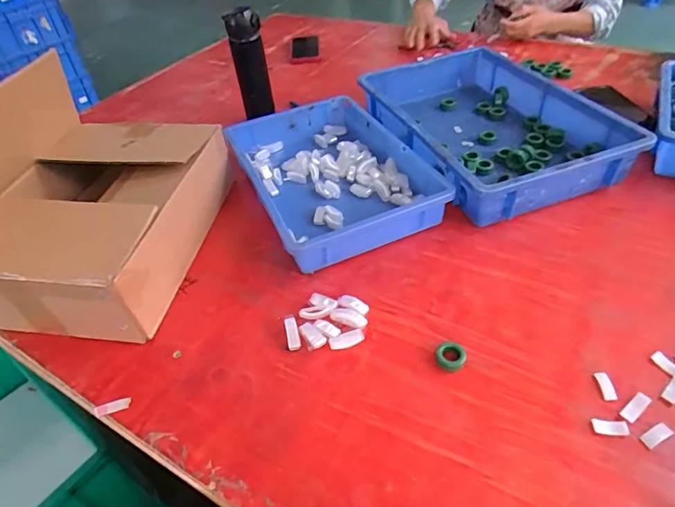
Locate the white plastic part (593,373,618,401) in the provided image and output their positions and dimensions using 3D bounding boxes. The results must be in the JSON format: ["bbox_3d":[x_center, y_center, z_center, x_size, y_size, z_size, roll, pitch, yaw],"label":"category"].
[{"bbox_3d":[0.269,0.133,0.449,0.014,0.004,0.031,-1,43,6],"label":"white plastic part"}]

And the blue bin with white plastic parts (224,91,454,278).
[{"bbox_3d":[-0.015,-0.133,0.720,0.246,0.063,0.364,-21,45,-15],"label":"blue bin with white plastic parts"}]

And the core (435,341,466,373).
[{"bbox_3d":[0.121,0.112,0.483,0.031,0.016,0.031,7,45,14],"label":"core"}]

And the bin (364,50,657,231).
[{"bbox_3d":[0.249,-0.227,0.782,0.312,0.080,0.440,-16,44,-9],"label":"bin"}]

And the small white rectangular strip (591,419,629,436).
[{"bbox_3d":[0.254,0.163,0.419,0.030,0.005,0.014,2,44,9],"label":"small white rectangular strip"}]

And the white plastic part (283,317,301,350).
[{"bbox_3d":[-0.053,0.092,0.520,0.014,0.011,0.041,-13,43,-7],"label":"white plastic part"}]

